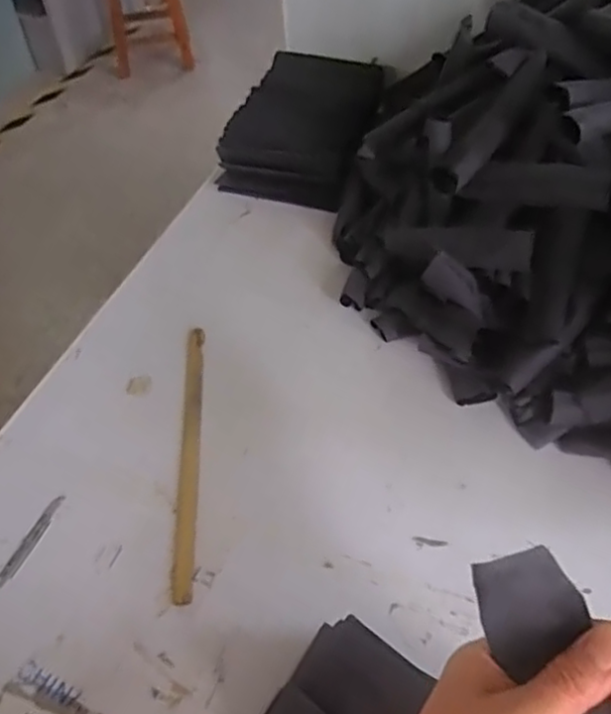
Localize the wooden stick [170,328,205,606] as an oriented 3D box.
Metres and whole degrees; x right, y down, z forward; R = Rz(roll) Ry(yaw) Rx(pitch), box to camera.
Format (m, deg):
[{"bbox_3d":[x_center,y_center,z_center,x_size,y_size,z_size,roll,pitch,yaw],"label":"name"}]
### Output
[{"bbox_3d":[-0.097,0.075,0.572,0.018,0.008,0.265,-5,50,1],"label":"wooden stick"}]

